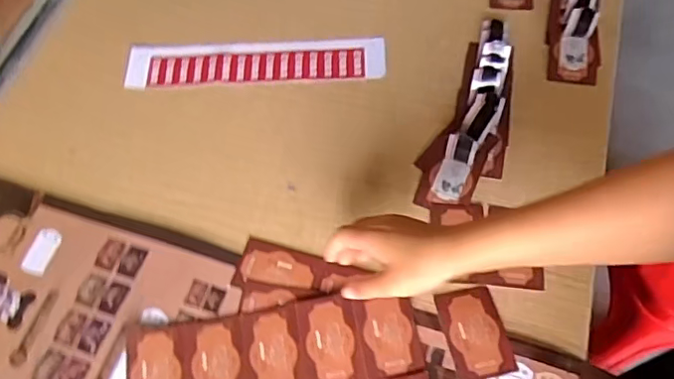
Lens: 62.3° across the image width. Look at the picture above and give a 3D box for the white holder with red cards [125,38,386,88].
[{"bbox_3d":[-0.101,-0.154,0.685,0.314,0.017,0.062,-1,67,4],"label":"white holder with red cards"}]

